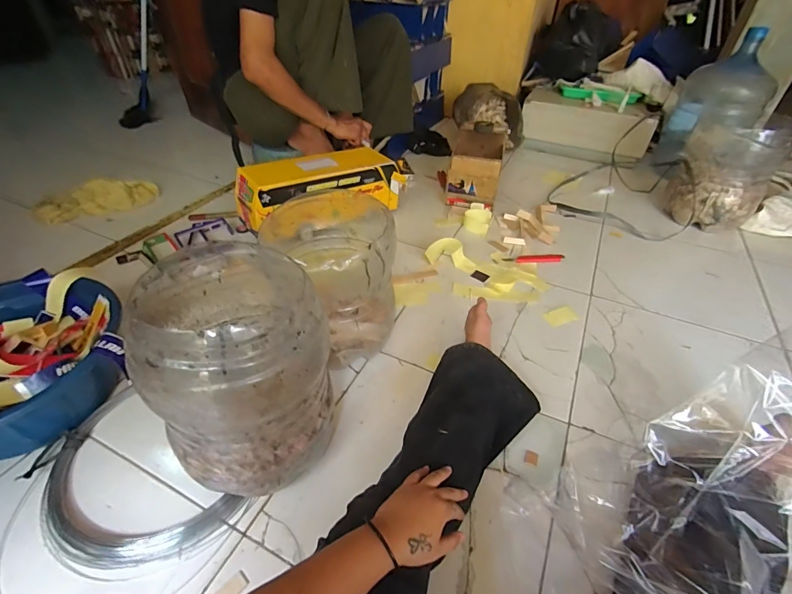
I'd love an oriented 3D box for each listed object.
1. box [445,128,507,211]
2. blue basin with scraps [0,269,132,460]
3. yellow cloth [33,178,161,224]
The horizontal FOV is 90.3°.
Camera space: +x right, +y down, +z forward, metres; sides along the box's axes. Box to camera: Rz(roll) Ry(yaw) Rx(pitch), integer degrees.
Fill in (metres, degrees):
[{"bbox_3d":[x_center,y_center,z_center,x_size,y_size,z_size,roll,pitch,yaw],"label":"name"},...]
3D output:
[{"bbox_3d":[0.262,-0.416,1.305,0.164,0.188,0.188,12,43,10],"label":"box"},{"bbox_3d":[-0.674,0.127,0.684,0.352,0.139,0.343,-23,48,-25],"label":"blue basin with scraps"},{"bbox_3d":[-0.907,-0.299,1.207,0.319,0.063,0.116,-20,47,-23],"label":"yellow cloth"}]

